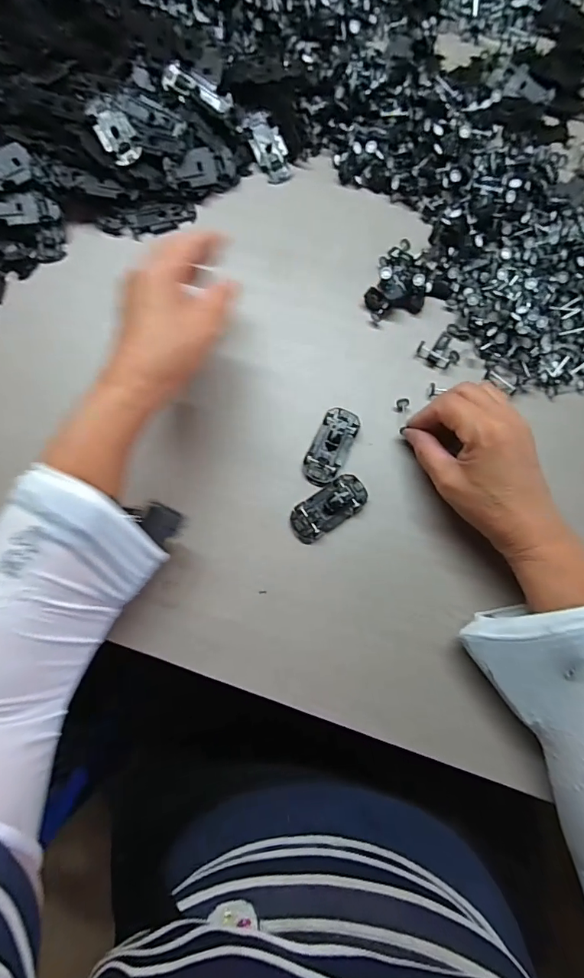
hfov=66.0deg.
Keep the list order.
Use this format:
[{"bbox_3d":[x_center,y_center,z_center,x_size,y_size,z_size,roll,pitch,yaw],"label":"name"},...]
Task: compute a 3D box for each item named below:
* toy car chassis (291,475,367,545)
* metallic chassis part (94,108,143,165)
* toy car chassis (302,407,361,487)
[{"bbox_3d":[0.029,0.014,0.359,0.067,0.013,0.031,-36,80,-8],"label":"toy car chassis"},{"bbox_3d":[-0.160,-0.322,0.411,0.032,0.013,0.052,-26,79,-6],"label":"metallic chassis part"},{"bbox_3d":[0.033,-0.037,0.372,0.031,0.016,0.068,23,78,5],"label":"toy car chassis"}]

